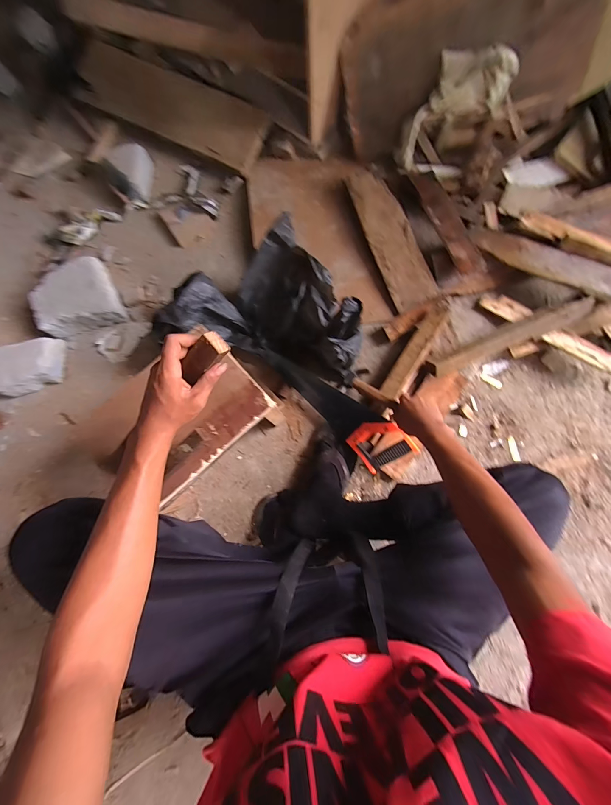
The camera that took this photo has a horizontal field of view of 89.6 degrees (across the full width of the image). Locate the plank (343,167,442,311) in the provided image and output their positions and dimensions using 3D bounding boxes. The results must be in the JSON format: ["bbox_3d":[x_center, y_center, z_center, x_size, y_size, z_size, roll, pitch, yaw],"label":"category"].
[{"bbox_3d":[0.231,-0.449,0.826,0.115,0.032,0.416,-18,79,-1],"label":"plank"}]

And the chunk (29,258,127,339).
[{"bbox_3d":[-0.615,-0.288,0.835,0.216,0.067,0.182,-15,80,-2],"label":"chunk"}]

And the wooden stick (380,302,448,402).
[{"bbox_3d":[0.269,-0.122,0.747,0.051,0.035,0.251,30,88,5],"label":"wooden stick"}]

